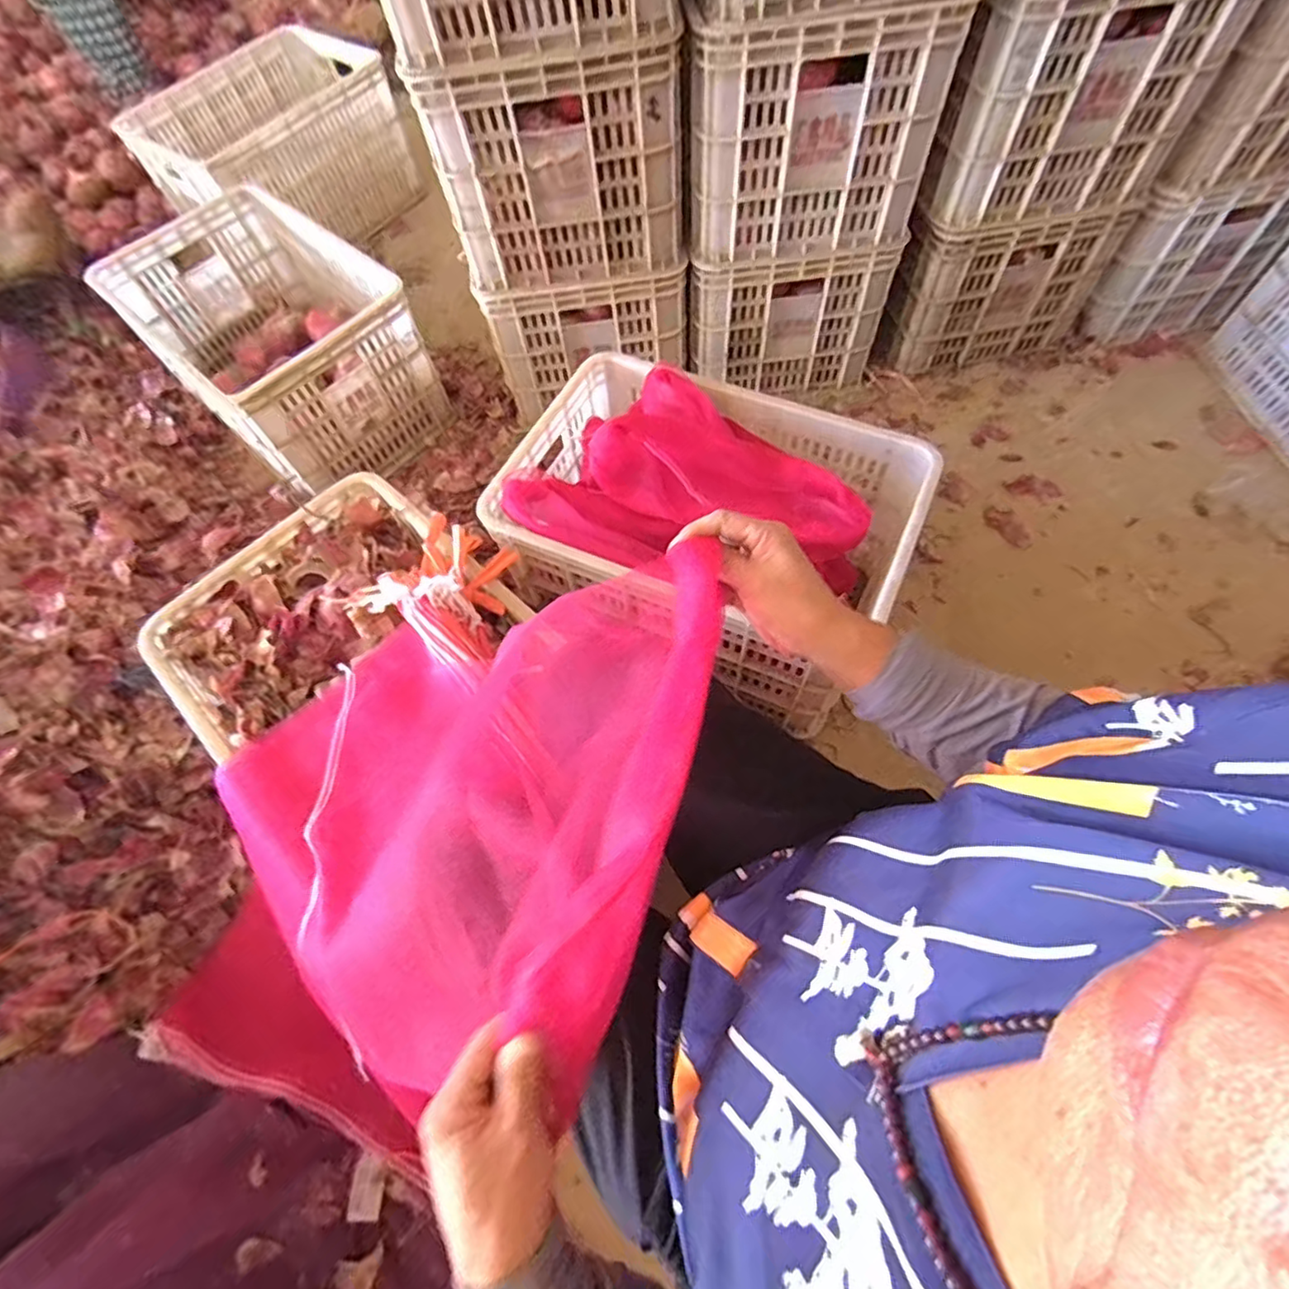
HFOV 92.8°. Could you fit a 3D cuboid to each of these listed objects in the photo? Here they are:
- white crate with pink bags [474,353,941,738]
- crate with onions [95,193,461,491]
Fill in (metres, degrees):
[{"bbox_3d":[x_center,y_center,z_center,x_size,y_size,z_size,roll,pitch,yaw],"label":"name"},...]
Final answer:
[{"bbox_3d":[0.084,-0.164,0.887,0.524,0.270,0.345,21,67,13],"label":"white crate with pink bags"},{"bbox_3d":[-0.710,-0.591,1.191,0.567,0.255,0.351,41,73,20],"label":"crate with onions"}]

